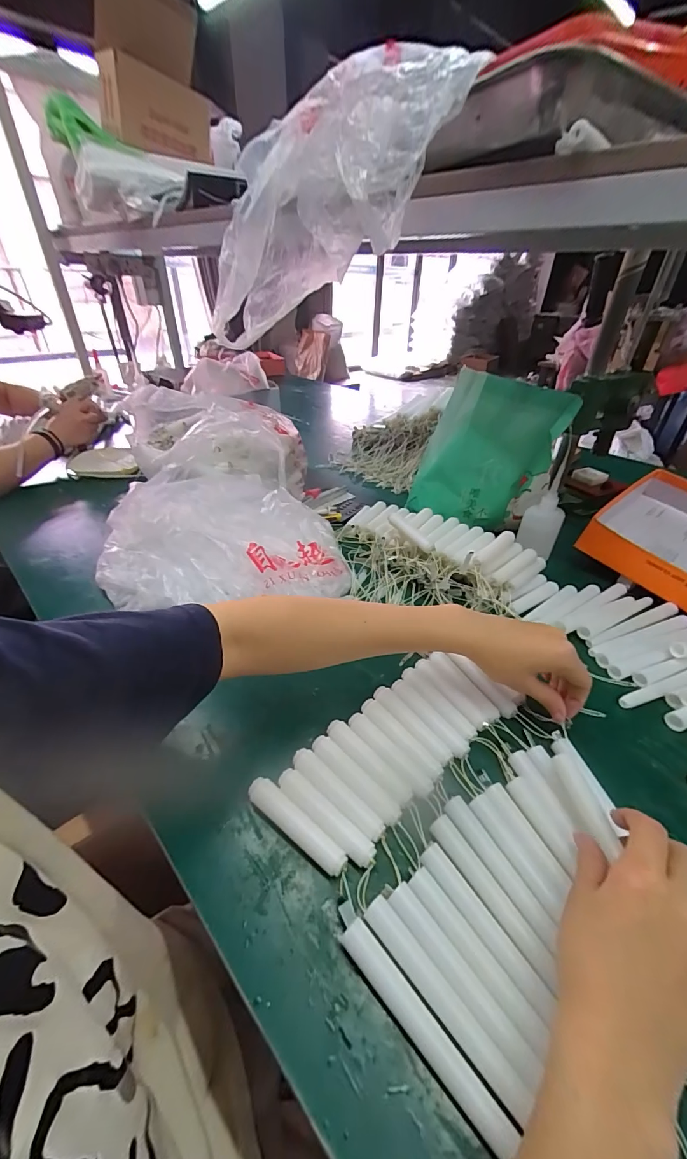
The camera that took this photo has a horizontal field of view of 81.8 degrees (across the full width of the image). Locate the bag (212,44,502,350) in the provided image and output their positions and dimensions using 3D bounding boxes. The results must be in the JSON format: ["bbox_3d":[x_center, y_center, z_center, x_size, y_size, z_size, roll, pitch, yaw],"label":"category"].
[{"bbox_3d":[-0.042,-0.434,0.469,0.138,0.211,0.390,-26,26,-29],"label":"bag"}]

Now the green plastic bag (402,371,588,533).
[{"bbox_3d":[0.219,-0.200,0.625,0.206,0.211,0.108,25,44,26],"label":"green plastic bag"}]

